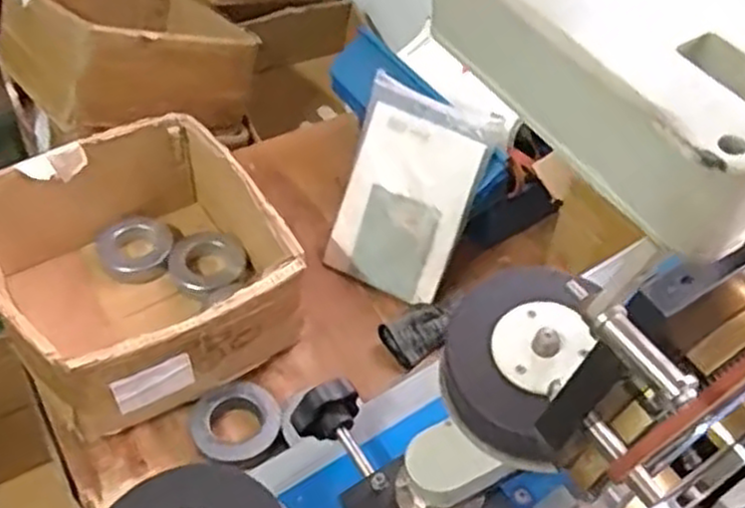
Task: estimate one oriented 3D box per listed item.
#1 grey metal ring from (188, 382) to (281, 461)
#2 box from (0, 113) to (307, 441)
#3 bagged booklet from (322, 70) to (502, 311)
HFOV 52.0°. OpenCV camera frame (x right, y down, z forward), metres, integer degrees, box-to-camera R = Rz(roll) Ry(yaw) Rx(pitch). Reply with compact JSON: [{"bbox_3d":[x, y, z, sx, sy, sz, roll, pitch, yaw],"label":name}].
[{"bbox_3d":[-0.168,0.204,0.931,0.105,0.033,0.089,-13,50,-15],"label":"grey metal ring"},{"bbox_3d":[-0.292,0.018,0.987,0.357,0.190,0.341,-27,55,-25],"label":"box"},{"bbox_3d":[0.046,-0.081,1.067,0.187,0.280,0.023,25,19,20],"label":"bagged booklet"}]

